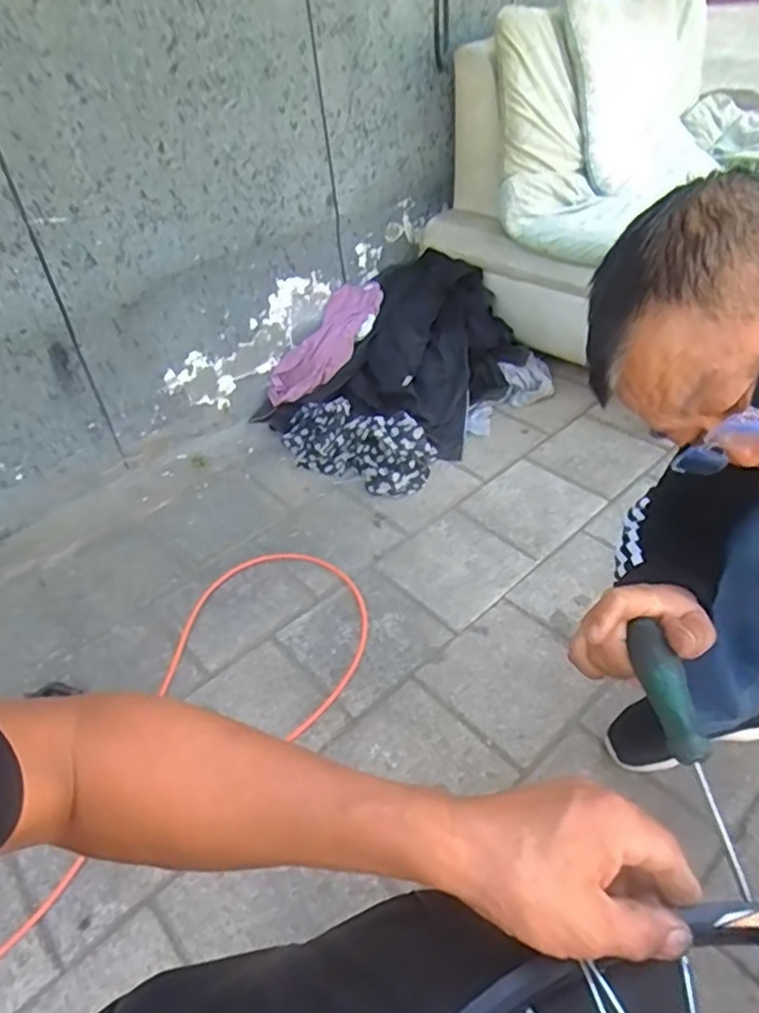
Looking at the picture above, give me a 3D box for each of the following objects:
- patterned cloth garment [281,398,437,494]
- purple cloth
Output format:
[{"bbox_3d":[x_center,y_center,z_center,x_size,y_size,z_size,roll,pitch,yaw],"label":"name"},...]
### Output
[{"bbox_3d":[-0.047,-0.142,1.425,0.345,0.065,0.209,25,69,13],"label":"patterned cloth garment"},{"bbox_3d":[-0.113,-0.403,1.548,0.128,0.050,0.423,29,75,29],"label":"purple cloth"}]

